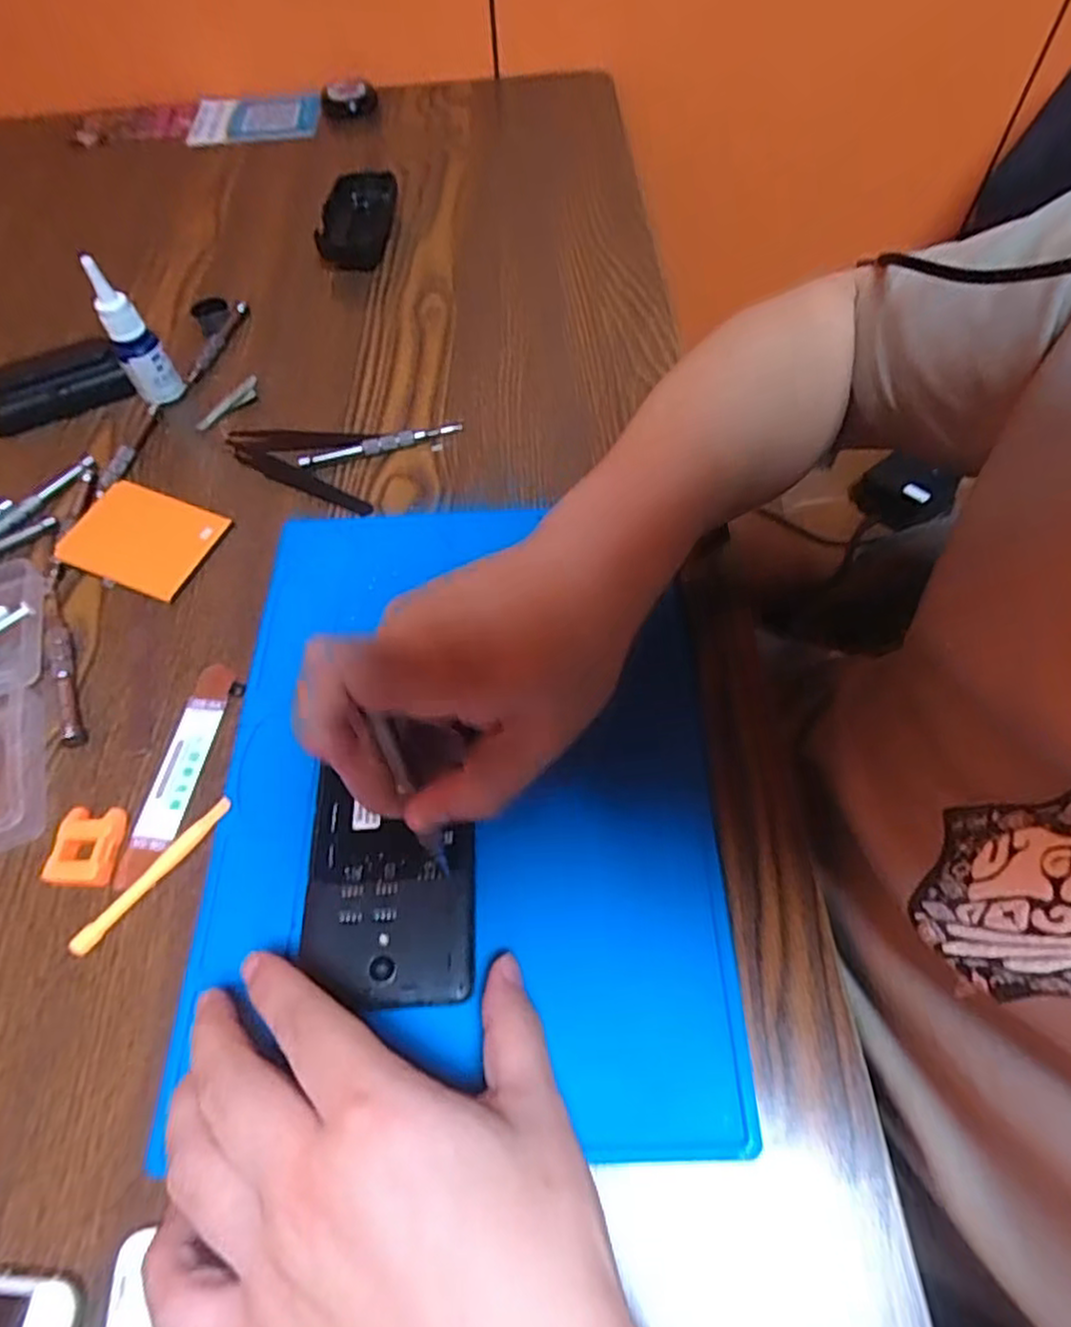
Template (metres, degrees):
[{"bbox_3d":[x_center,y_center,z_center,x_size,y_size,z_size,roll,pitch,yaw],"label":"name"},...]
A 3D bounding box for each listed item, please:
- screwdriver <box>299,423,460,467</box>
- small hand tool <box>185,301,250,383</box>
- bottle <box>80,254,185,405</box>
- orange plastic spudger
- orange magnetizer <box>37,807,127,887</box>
[{"bbox_3d":[-0.098,-0.141,0.452,0.104,0.008,0.010,-16,59,-7],"label":"screwdriver"},{"bbox_3d":[-0.236,-0.240,0.523,0.011,0.009,0.089,13,61,11],"label":"small hand tool"},{"bbox_3d":[-0.263,-0.211,0.459,0.022,0.092,0.026,31,65,19],"label":"bottle"},{"bbox_3d":[-0.172,0.095,0.320,0.008,0.006,0.084,34,66,21],"label":"orange plastic spudger"},{"bbox_3d":[-0.206,0.084,0.325,0.026,0.012,0.035,0,59,3],"label":"orange magnetizer"}]

